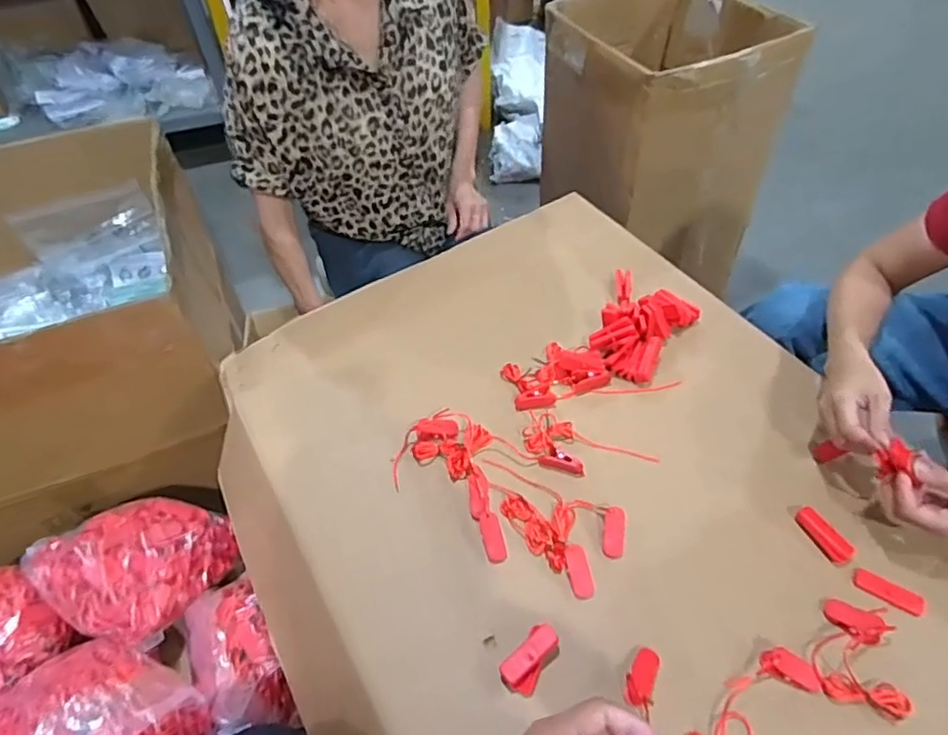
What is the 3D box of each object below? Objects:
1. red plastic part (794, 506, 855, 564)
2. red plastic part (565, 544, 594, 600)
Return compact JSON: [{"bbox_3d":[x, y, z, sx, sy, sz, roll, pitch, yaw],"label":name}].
[{"bbox_3d":[0.360,0.171,0.626,0.023,0.013,0.062,-22,51,-15],"label":"red plastic part"},{"bbox_3d":[0.104,0.201,0.602,0.022,0.008,0.051,-11,76,-6],"label":"red plastic part"}]

